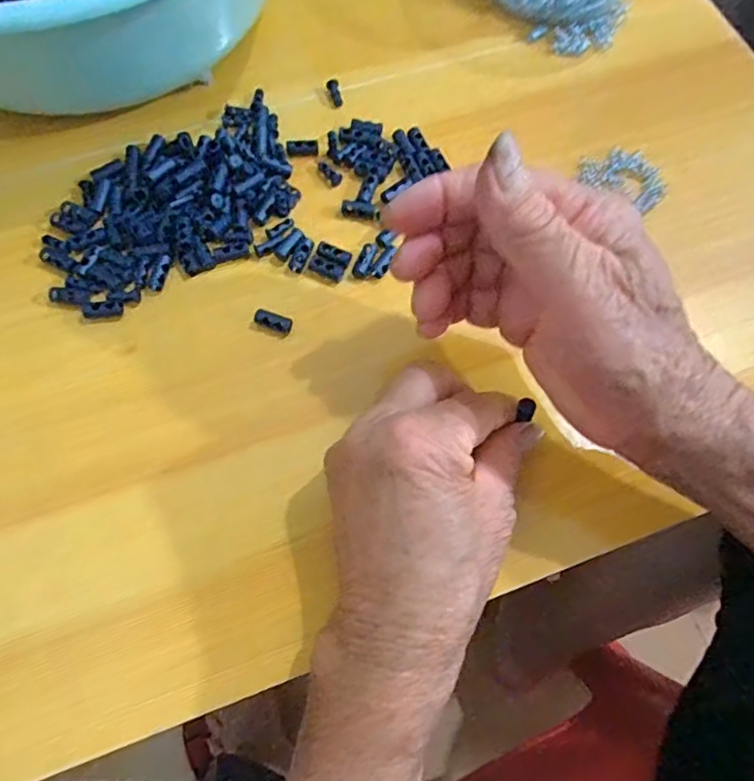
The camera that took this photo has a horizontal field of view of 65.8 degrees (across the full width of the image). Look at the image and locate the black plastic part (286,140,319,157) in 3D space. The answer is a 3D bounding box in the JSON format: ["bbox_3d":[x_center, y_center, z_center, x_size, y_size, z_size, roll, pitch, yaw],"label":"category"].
[{"bbox_3d":[-0.042,-0.137,0.329,0.018,0.004,0.008,-11,69,-5],"label":"black plastic part"}]

